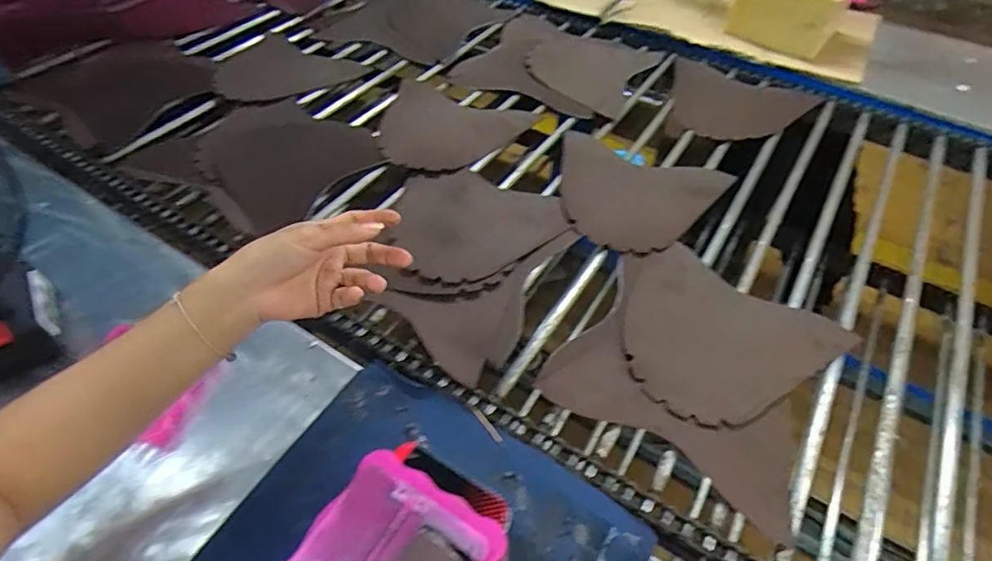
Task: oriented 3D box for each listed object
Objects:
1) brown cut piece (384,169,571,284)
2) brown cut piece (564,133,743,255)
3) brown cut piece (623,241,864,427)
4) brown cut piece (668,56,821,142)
[{"bbox_3d":[-0.039,-0.090,0.712,0.215,0.034,0.198,0,51,0],"label":"brown cut piece"},{"bbox_3d":[0.203,-0.118,0.742,0.235,0.035,0.204,12,52,9],"label":"brown cut piece"},{"bbox_3d":[0.243,0.061,0.603,0.235,0.011,0.212,34,56,24],"label":"brown cut piece"},{"bbox_3d":[0.424,-0.301,0.922,0.240,0.011,0.236,13,52,10],"label":"brown cut piece"}]

